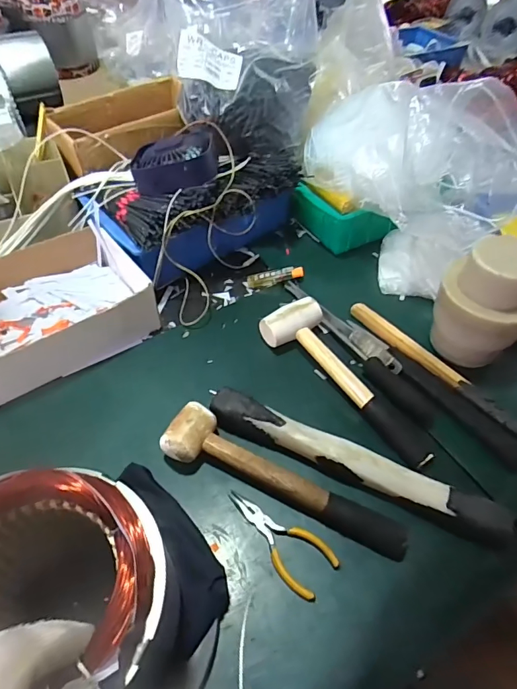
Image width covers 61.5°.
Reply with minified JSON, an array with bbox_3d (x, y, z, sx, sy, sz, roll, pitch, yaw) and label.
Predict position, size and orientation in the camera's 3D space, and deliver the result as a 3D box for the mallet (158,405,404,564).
[{"bbox_3d":[0.025,0.134,0.445,0.256,0.037,0.058,19,52,13],"label":"mallet"}]

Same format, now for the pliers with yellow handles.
[{"bbox_3d":[0.015,0.188,0.422,0.120,0.008,0.048,33,56,23],"label":"pliers with yellow handles"}]

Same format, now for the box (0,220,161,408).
[{"bbox_3d":[-0.281,-0.054,0.587,0.252,0.063,0.198,-29,57,-24],"label":"box"}]

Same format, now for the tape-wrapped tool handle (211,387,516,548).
[{"bbox_3d":[0.096,0.123,0.456,0.318,0.031,0.033,22,53,15],"label":"tape-wrapped tool handle"}]

